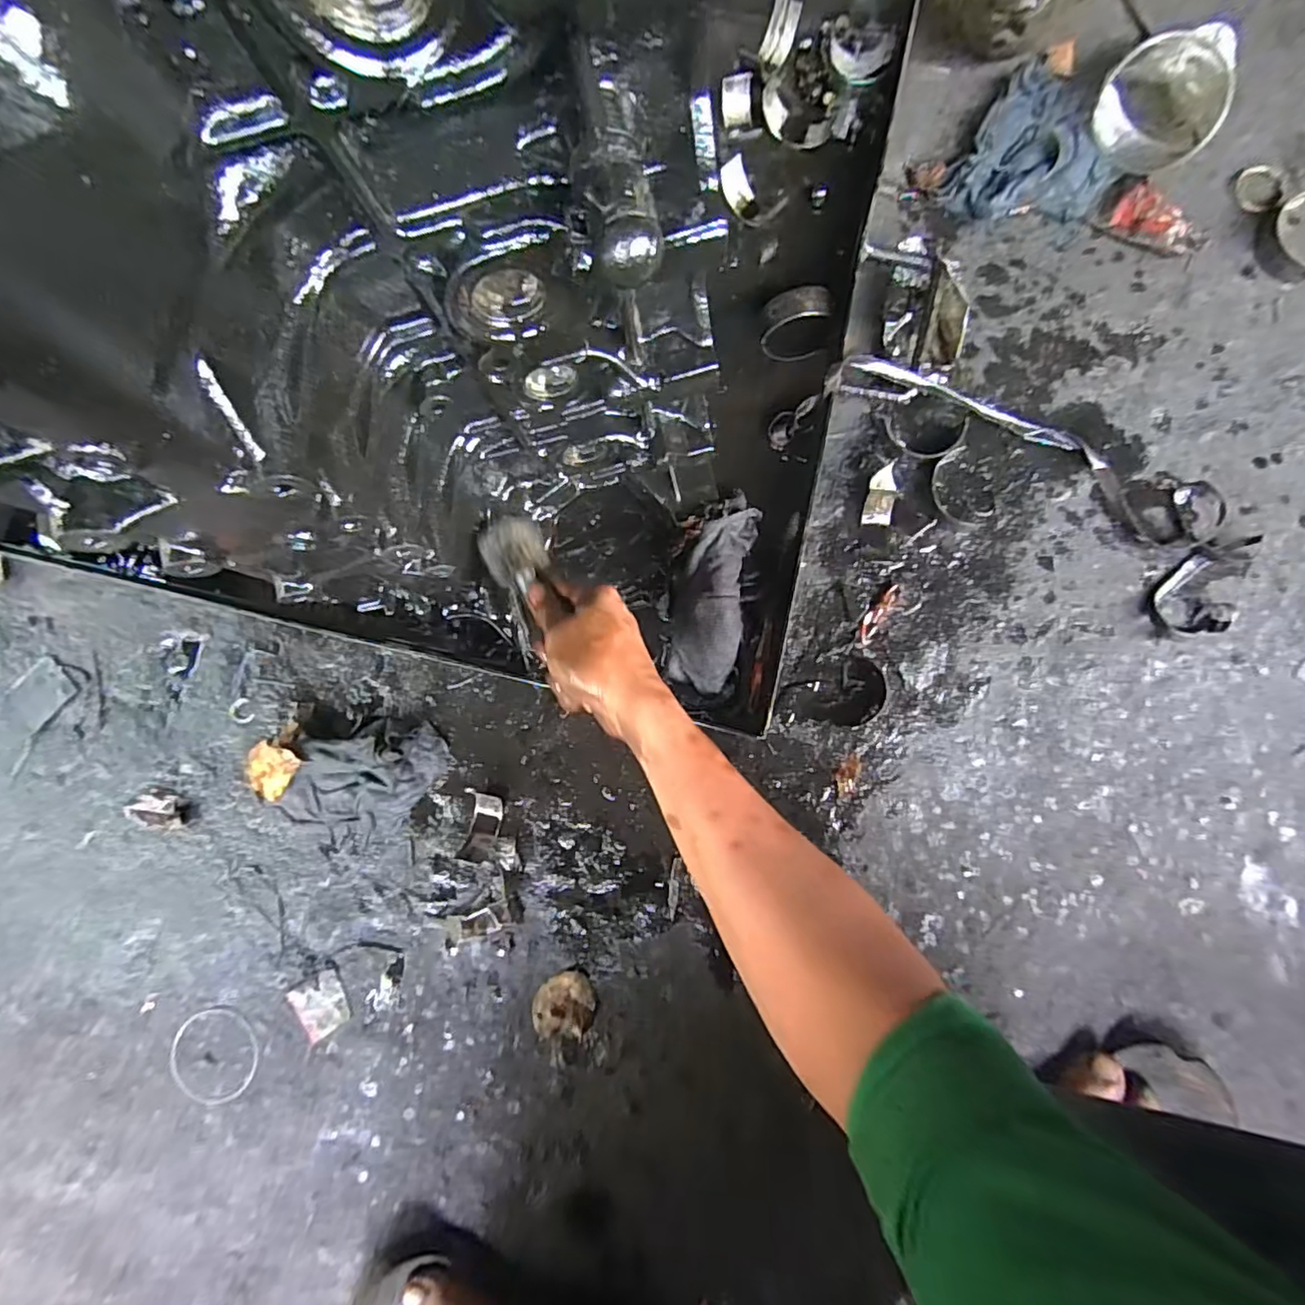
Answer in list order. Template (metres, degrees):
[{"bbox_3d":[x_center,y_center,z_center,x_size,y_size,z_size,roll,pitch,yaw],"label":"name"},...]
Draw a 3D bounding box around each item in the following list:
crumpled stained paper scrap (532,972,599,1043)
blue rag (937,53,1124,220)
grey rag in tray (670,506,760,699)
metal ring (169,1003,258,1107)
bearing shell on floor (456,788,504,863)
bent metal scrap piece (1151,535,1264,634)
[{"bbox_3d":[-0.074,0.297,0.502,0.051,0.006,0.054,0,84,3],"label":"crumpled stained paper scrap"},{"bbox_3d":[0.354,-0.449,0.540,0.125,0.026,0.149,33,87,6],"label":"blue rag"},{"bbox_3d":[0.049,-0.045,0.494,0.058,0.042,0.148,10,85,4],"label":"grey rag in tray"},{"bbox_3d":[-0.383,0.354,0.523,0.078,0.004,0.080,0,84,3],"label":"metal ring"},{"bbox_3d":[-0.148,0.150,0.514,0.030,0.017,0.057,8,85,4],"label":"bearing shell on floor"},{"bbox_3d":[0.459,-0.057,0.497,0.063,0.015,0.092,22,86,5],"label":"bent metal scrap piece"}]

